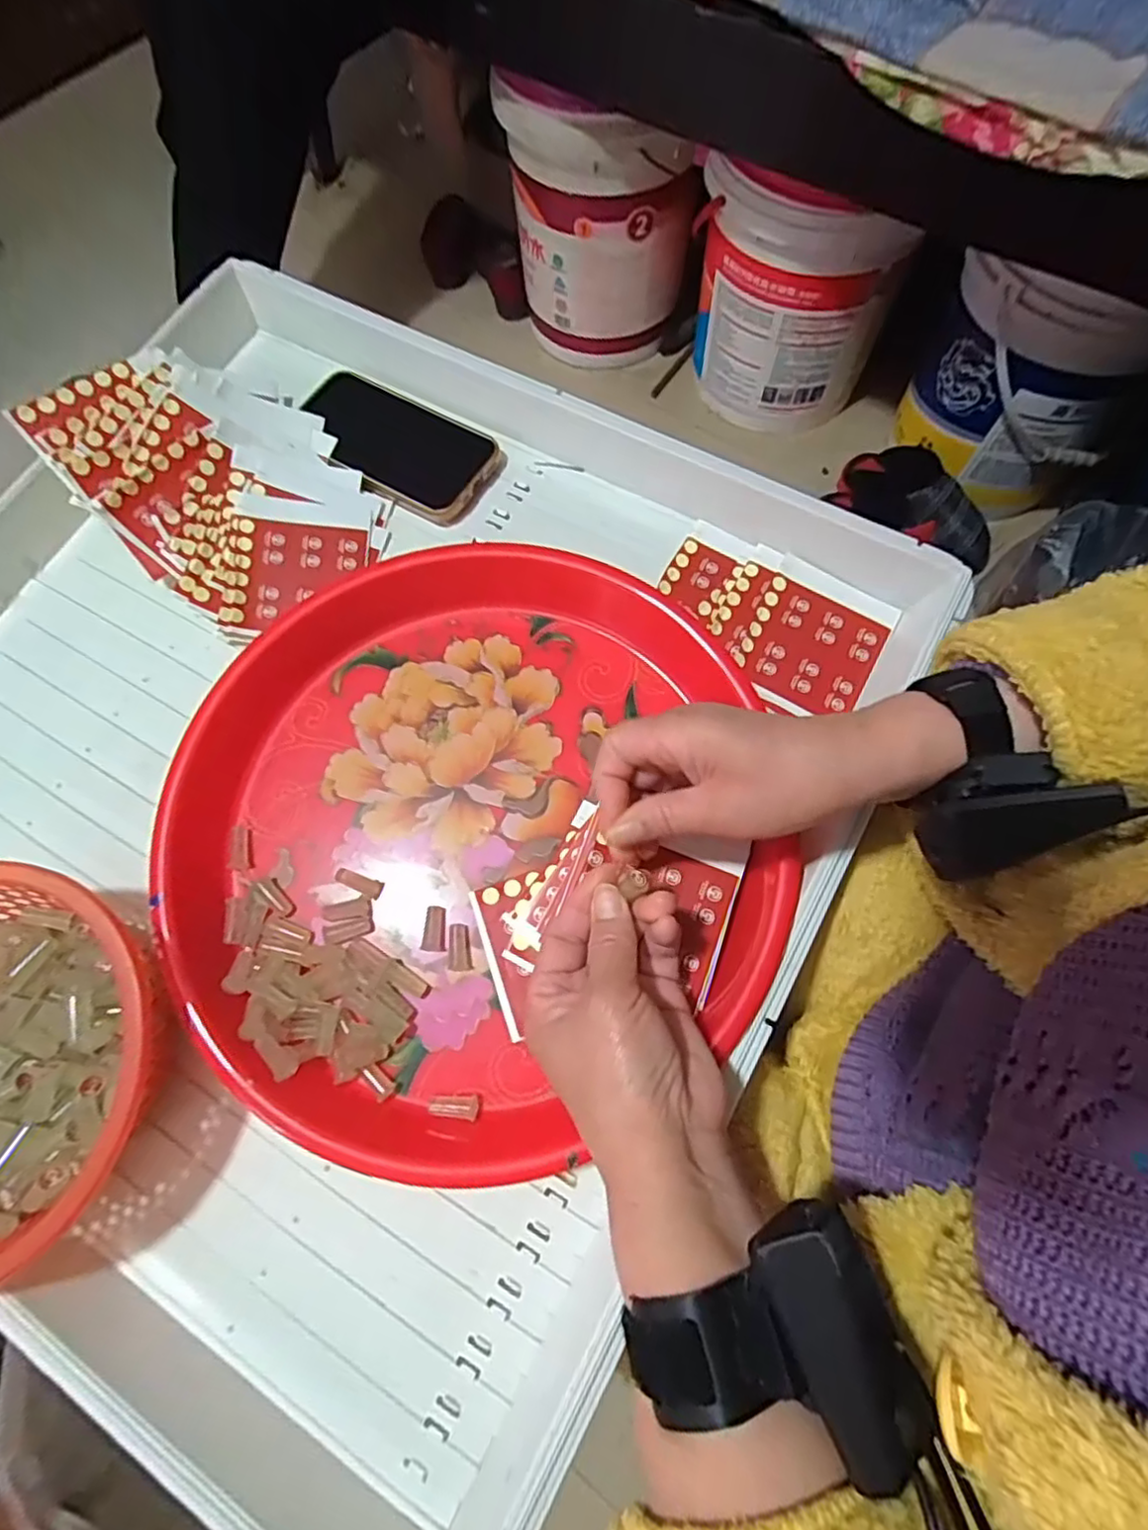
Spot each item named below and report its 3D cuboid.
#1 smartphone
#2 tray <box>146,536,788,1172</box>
[{"bbox_3d":[-0.125,-0.228,0.458,0.150,0.016,0.079,35,74,13],"label":"smartphone"},{"bbox_3d":[-0.057,0.032,0.357,0.335,0.050,0.324,0,69,1],"label":"tray"}]

